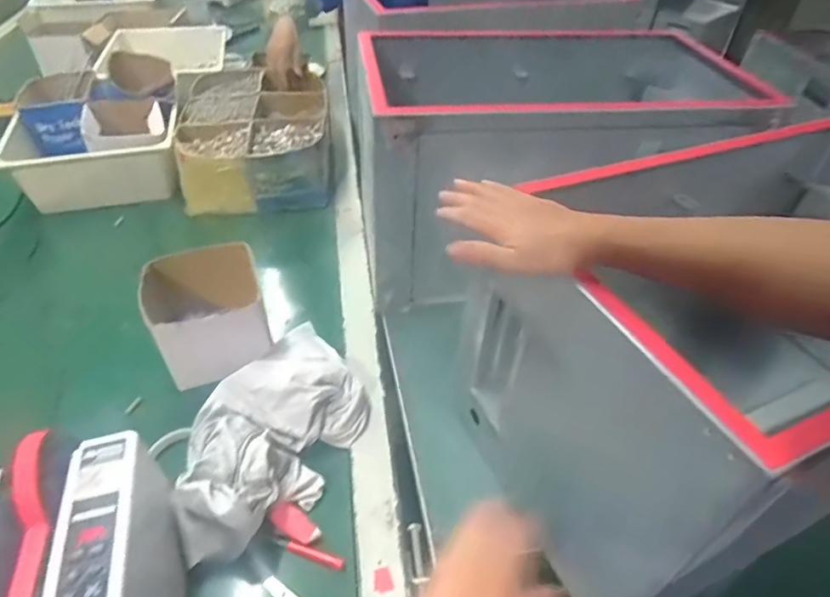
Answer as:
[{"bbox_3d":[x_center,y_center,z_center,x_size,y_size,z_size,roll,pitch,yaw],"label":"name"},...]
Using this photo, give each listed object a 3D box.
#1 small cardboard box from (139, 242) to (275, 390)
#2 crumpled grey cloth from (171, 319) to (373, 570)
[{"bbox_3d":[-0.273,0.019,0.705,0.147,0.101,0.149,-17,46,-20],"label":"small cardboard box"},{"bbox_3d":[-0.158,0.138,0.614,0.163,0.071,0.308,18,45,16],"label":"crumpled grey cloth"}]

